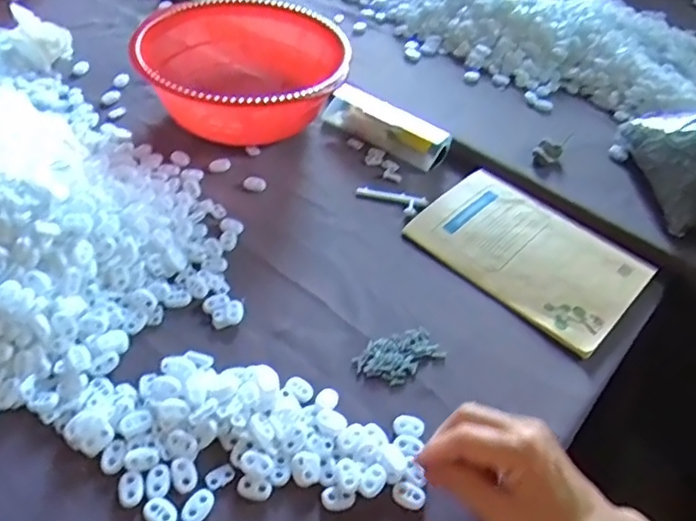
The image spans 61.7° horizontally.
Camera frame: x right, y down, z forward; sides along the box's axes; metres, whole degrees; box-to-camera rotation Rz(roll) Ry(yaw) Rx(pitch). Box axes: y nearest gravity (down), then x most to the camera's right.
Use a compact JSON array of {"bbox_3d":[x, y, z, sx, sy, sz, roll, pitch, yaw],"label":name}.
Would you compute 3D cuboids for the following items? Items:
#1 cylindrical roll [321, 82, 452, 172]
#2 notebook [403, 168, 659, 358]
[{"bbox_3d":[0.042,-0.156,0.673,0.148,0.040,0.038,28,50,20],"label":"cylindrical roll"},{"bbox_3d":[0.175,-0.011,0.570,0.206,0.017,0.141,38,53,26],"label":"notebook"}]

